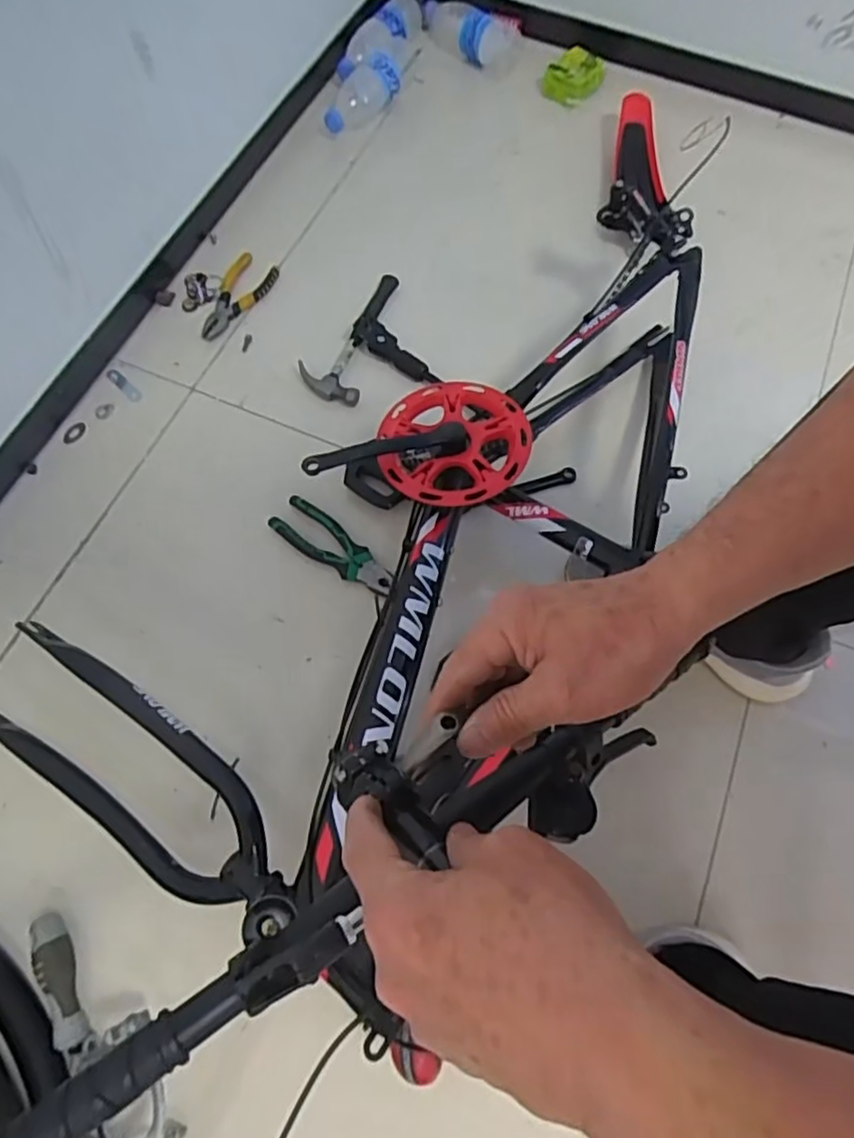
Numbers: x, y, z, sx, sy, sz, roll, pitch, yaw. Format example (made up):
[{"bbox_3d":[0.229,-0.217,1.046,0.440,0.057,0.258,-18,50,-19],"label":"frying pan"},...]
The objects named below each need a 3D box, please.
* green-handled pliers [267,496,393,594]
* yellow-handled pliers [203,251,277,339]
[{"bbox_3d":[-0.111,-0.025,0.783,0.162,0.025,0.056,37,71,12],"label":"green-handled pliers"},{"bbox_3d":[-0.273,-0.381,0.923,0.056,0.023,0.145,33,82,12],"label":"yellow-handled pliers"}]

